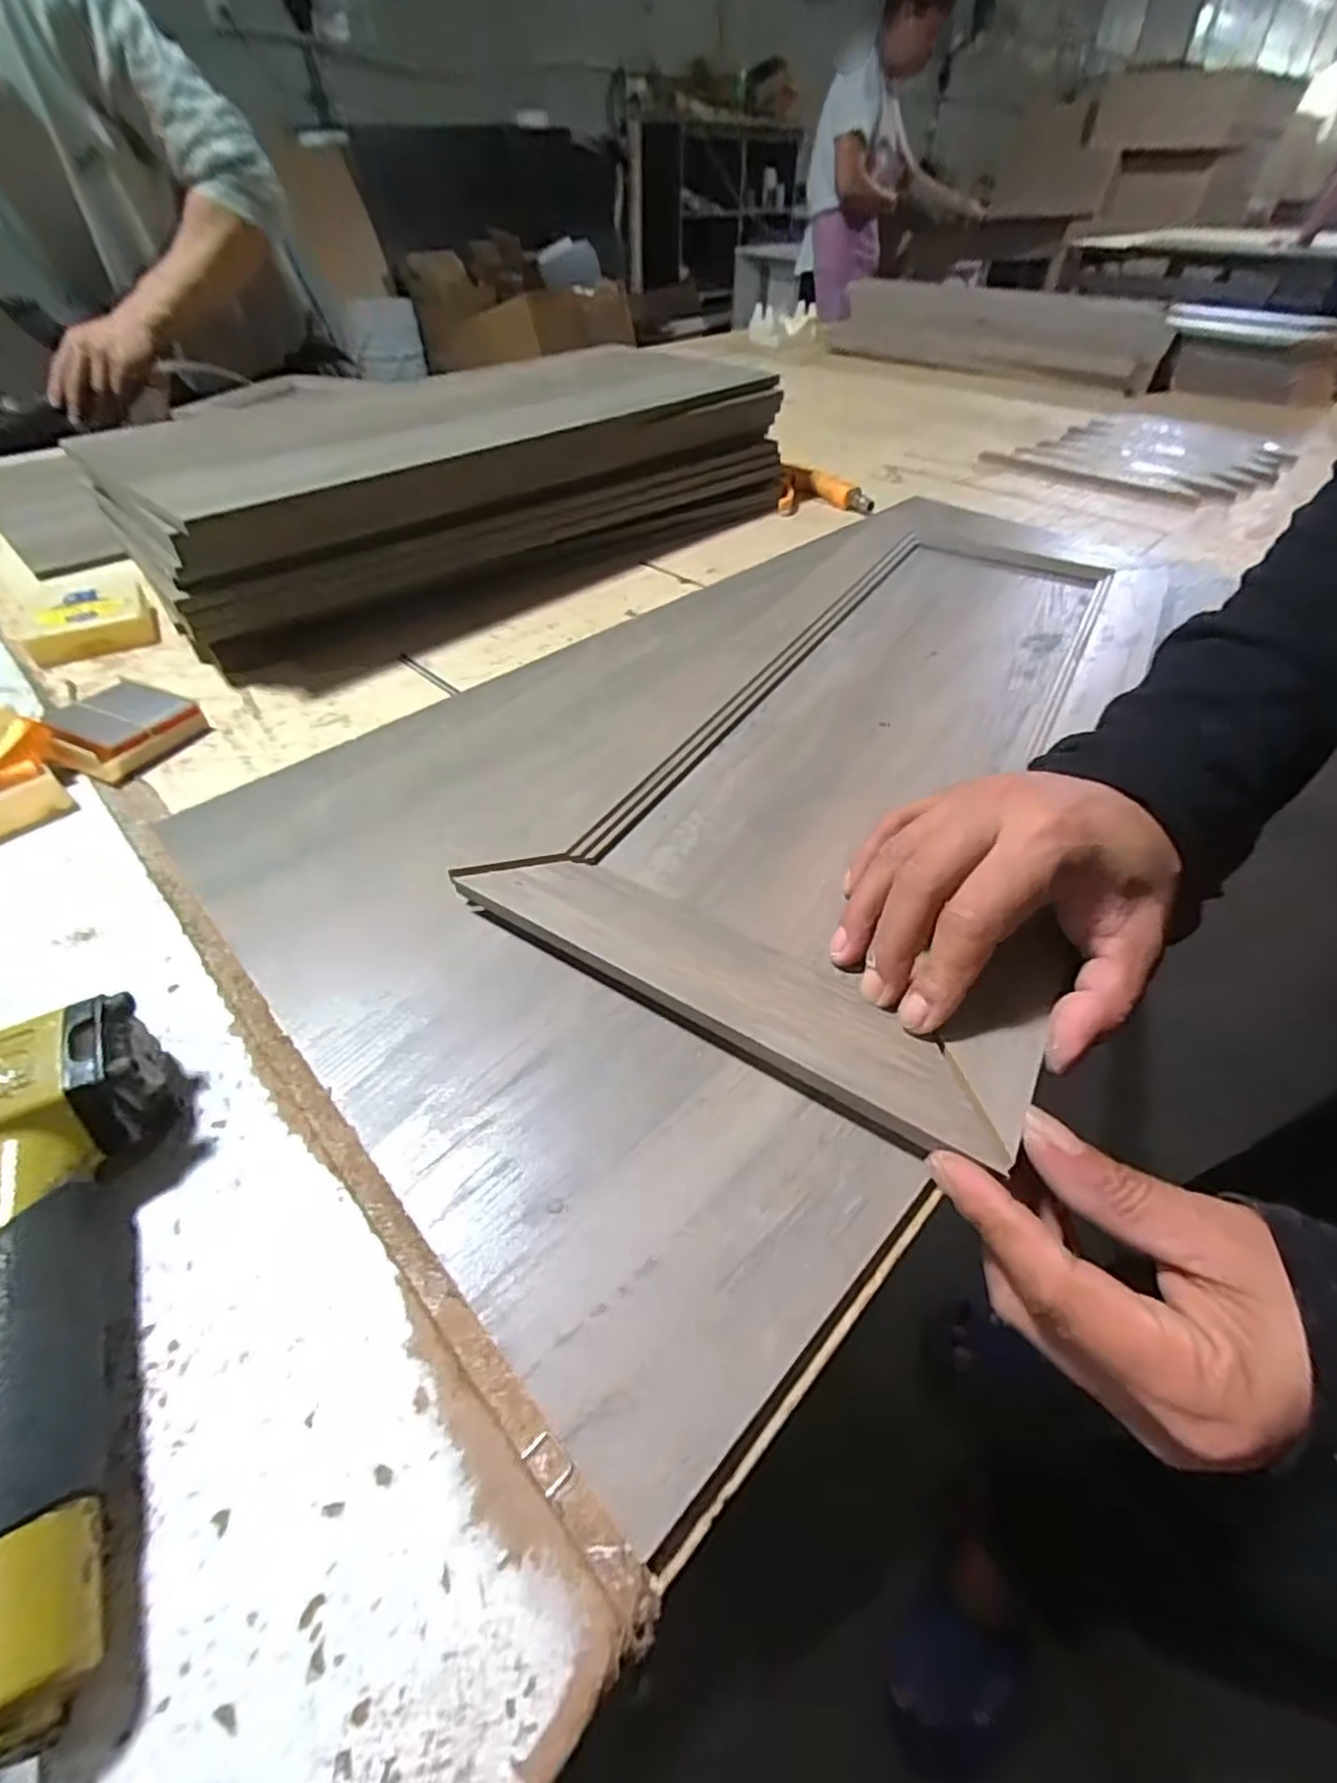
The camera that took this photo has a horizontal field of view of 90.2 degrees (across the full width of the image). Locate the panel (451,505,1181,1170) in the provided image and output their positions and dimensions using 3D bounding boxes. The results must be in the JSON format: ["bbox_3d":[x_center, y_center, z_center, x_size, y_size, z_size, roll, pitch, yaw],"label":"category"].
[{"bbox_3d":[0.143,-0.127,0.412,0.239,0.028,0.557,24,51,20],"label":"panel"}]

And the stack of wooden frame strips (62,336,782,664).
[{"bbox_3d":[-0.142,-0.346,0.558,0.538,0.100,0.188,-35,57,-28],"label":"stack of wooden frame strips"}]

